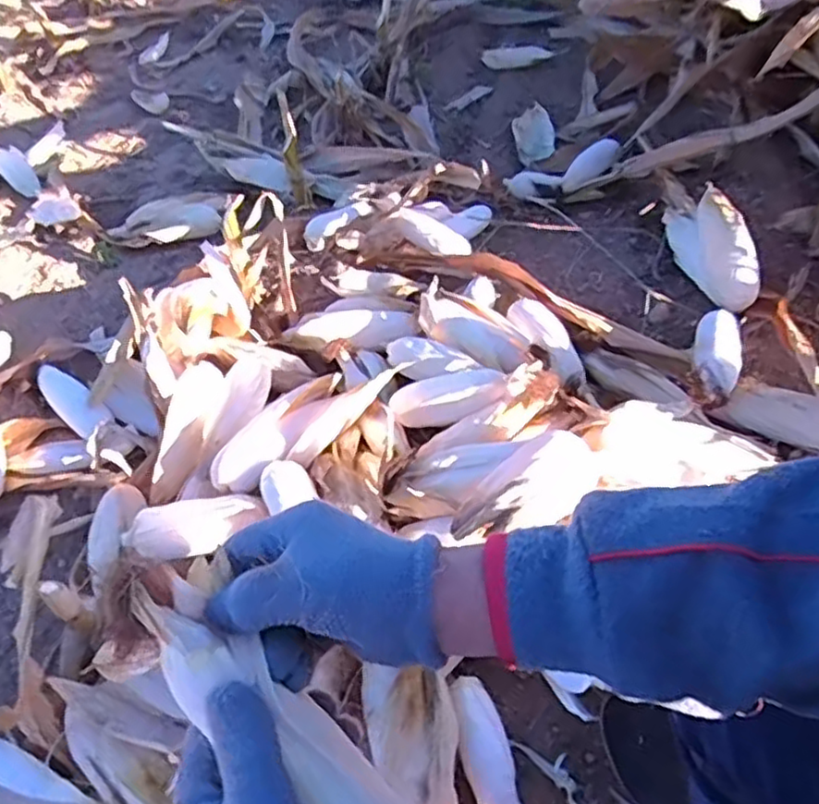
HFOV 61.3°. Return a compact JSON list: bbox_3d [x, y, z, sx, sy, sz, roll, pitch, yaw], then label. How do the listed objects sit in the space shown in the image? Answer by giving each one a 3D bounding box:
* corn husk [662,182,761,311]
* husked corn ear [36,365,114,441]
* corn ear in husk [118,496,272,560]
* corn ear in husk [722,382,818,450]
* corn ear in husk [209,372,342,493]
[{"bbox_3d":[0.443,-0.242,1.024,0.058,0.134,0.242,-11,49,-4],"label":"corn husk"},{"bbox_3d":[-0.514,0.001,1.056,0.188,0.042,0.056,34,60,30],"label":"husked corn ear"},{"bbox_3d":[-0.258,0.147,0.823,0.171,0.046,0.056,-8,49,0],"label":"corn ear in husk"},{"bbox_3d":[0.487,0.030,0.836,0.207,0.056,0.058,20,54,22],"label":"corn ear in husk"},{"bbox_3d":[-0.161,0.036,0.889,0.066,0.047,0.216,32,59,29],"label":"corn ear in husk"}]

